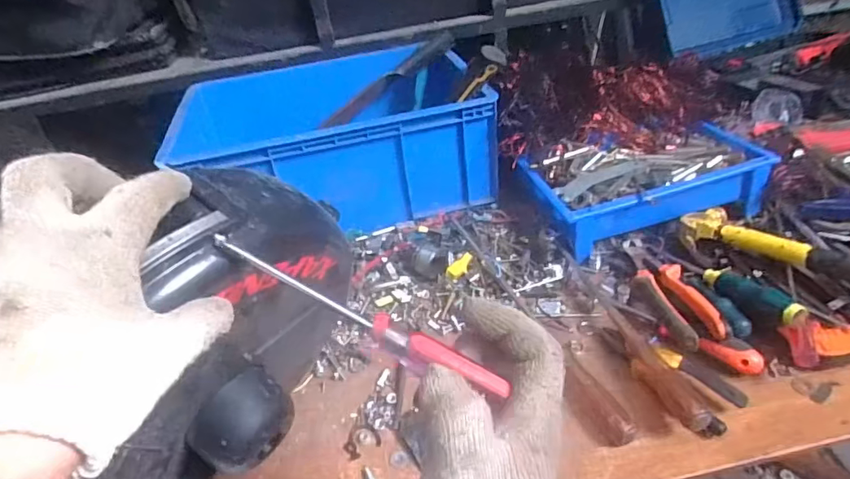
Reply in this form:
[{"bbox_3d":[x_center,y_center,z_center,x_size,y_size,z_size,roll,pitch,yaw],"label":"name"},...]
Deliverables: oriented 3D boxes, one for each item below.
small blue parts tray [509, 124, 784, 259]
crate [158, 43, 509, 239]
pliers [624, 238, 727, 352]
[{"bbox_3d":[0.310,-0.087,0.766,0.308,0.070,0.182,-11,35,-4],"label":"small blue parts tray"},{"bbox_3d":[-0.156,-0.177,0.889,0.455,0.186,0.355,-14,35,-8],"label":"crate"},{"bbox_3d":[0.281,0.054,0.620,0.056,0.038,0.205,-8,35,0],"label":"pliers"}]

